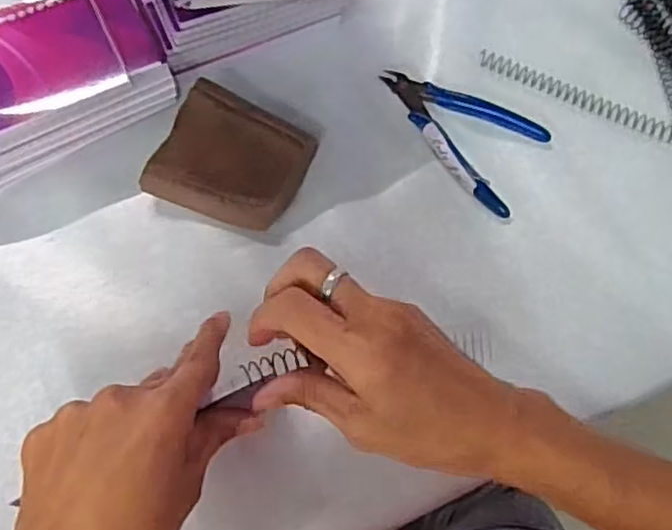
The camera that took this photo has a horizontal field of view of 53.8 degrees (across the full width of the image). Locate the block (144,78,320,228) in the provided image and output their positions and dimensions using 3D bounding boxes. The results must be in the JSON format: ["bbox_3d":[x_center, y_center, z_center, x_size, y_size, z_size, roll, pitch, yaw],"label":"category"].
[{"bbox_3d":[-0.065,-0.069,0.431,0.089,0.022,0.088,20,71,5],"label":"block"}]

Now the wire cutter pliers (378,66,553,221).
[{"bbox_3d":[0.083,-0.094,0.444,0.114,0.018,0.071,35,73,10],"label":"wire cutter pliers"}]

